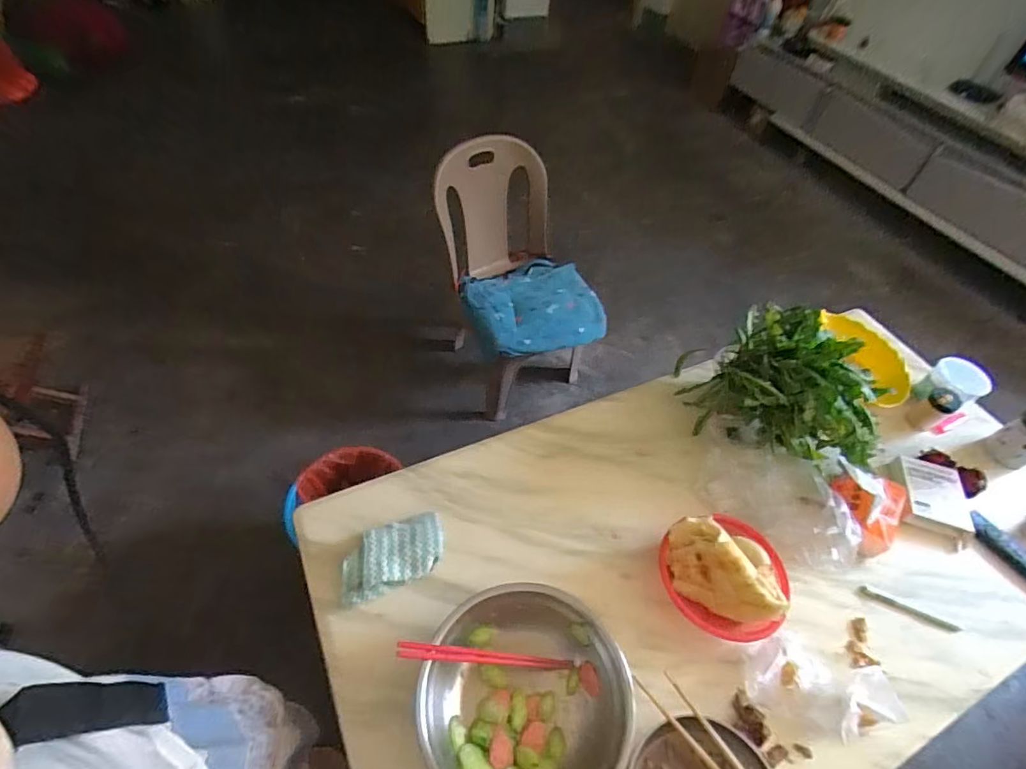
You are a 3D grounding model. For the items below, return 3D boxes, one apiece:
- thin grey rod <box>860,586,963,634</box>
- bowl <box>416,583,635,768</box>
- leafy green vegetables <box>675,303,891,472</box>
[{"bbox_3d":[0.597,0.341,0.767,0.141,0.005,0.014,22,53,11],"label":"thin grey rod"},{"bbox_3d":[0.014,0.382,0.622,0.246,0.066,0.241,3,51,-4],"label":"bowl"},{"bbox_3d":[0.459,0.009,0.873,0.249,0.190,0.309,-25,58,-23],"label":"leafy green vegetables"}]

